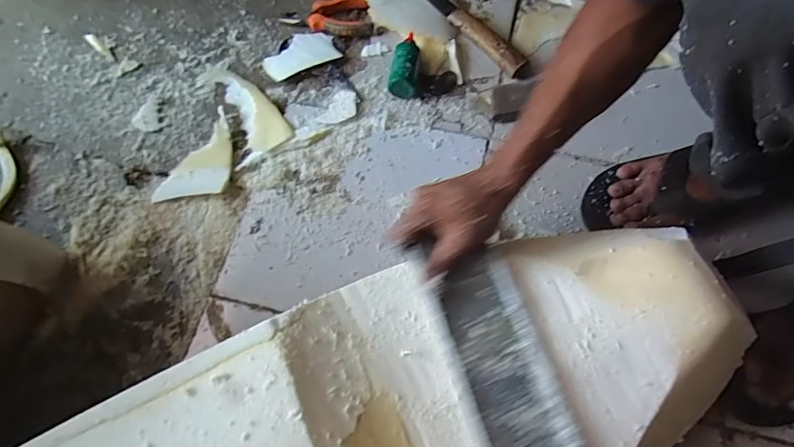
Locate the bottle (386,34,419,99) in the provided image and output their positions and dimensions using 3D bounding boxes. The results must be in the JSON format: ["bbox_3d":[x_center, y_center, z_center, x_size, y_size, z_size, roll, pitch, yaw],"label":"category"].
[{"bbox_3d":[0.012,-0.232,0.638,0.042,0.041,0.102,4,68,3],"label":"bottle"}]

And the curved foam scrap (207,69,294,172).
[{"bbox_3d":[-0.217,-0.177,0.643,0.086,0.019,0.179,-20,69,-7],"label":"curved foam scrap"}]

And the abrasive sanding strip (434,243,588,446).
[{"bbox_3d":[0.101,0.137,0.378,0.073,0.009,0.233,-17,68,-3],"label":"abrasive sanding strip"}]

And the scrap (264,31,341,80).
[{"bbox_3d":[-0.152,-0.266,0.684,0.112,0.015,0.074,-25,69,-8],"label":"scrap"}]

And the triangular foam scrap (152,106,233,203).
[{"bbox_3d":[-0.284,-0.095,0.614,0.103,0.013,0.124,-8,68,-2],"label":"triangular foam scrap"}]

